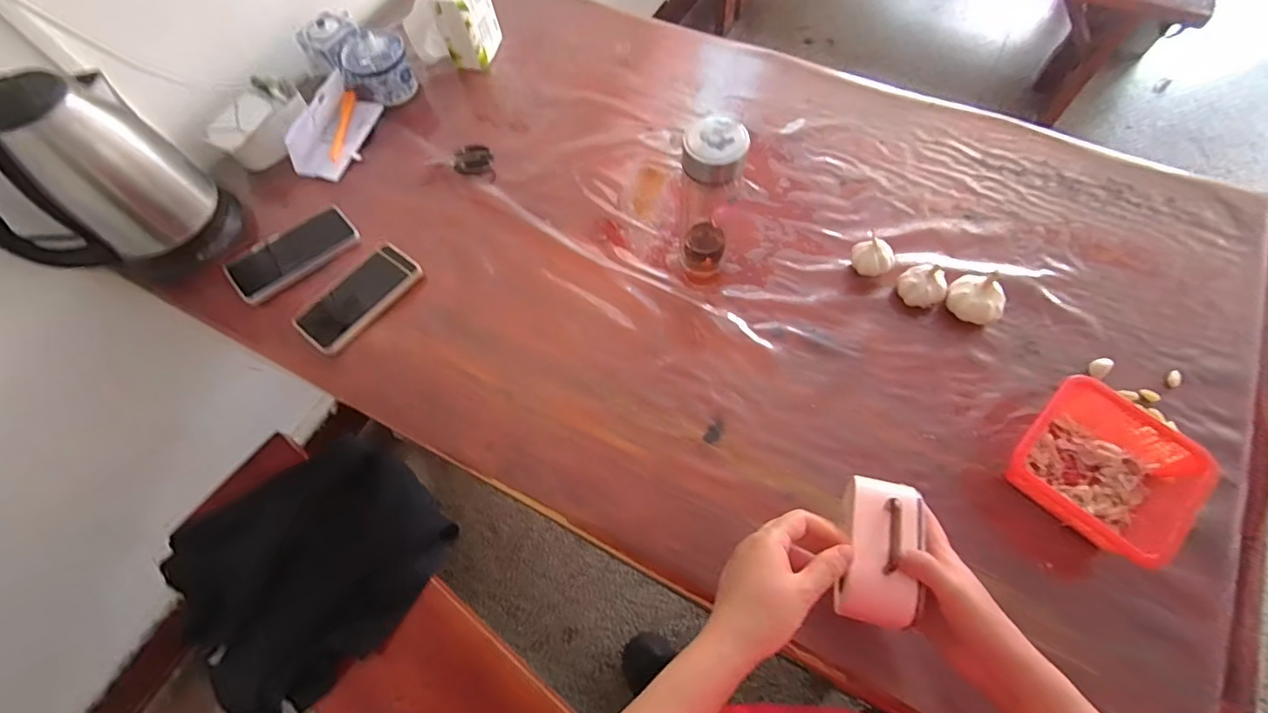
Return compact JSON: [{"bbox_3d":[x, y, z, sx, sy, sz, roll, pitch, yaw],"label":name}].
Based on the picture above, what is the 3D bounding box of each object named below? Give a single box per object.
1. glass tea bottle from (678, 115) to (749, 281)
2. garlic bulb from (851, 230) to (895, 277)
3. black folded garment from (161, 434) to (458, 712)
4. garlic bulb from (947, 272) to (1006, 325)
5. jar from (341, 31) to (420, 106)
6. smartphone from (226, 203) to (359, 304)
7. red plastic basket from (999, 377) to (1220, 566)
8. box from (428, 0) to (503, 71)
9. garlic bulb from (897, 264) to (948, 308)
[{"bbox_3d":[0.086,-0.179,0.613,0.066,0.197,0.072,2,65,4],"label":"glass tea bottle"},{"bbox_3d":[0.294,-0.121,0.658,0.047,0.040,0.044,-1,64,2],"label":"garlic bulb"},{"bbox_3d":[-0.476,0.326,0.813,0.348,0.097,0.302,-32,67,-12],"label":"black folded garment"},{"bbox_3d":[0.404,-0.069,0.628,0.050,0.040,0.060,-34,67,-13],"label":"garlic bulb"},{"bbox_3d":[-0.395,-0.443,0.822,0.086,0.093,0.088,-1,64,2],"label":"jar"},{"bbox_3d":[-0.458,-0.143,0.716,0.162,0.015,0.084,-41,75,-18],"label":"smartphone"},{"bbox_3d":[0.459,0.110,0.528,0.145,0.061,0.134,-41,69,-16],"label":"red plastic basket"},{"bbox_3d":[-0.261,-0.529,0.836,0.067,0.118,0.090,9,65,7],"label":"box"},{"bbox_3d":[0.346,-0.084,0.641,0.049,0.035,0.052,-9,64,-1],"label":"garlic bulb"}]

